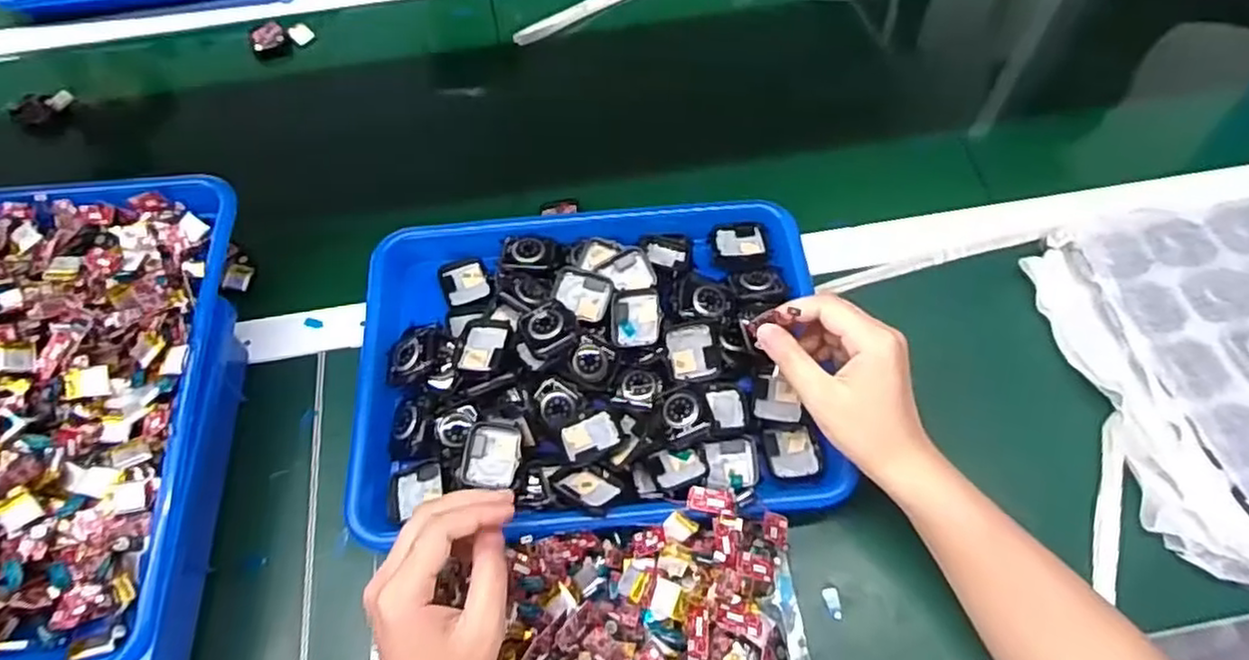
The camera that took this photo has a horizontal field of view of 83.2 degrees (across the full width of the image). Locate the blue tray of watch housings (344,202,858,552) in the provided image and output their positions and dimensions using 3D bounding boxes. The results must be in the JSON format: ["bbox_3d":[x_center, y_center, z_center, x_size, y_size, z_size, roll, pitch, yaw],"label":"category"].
[{"bbox_3d":[-0.024,0.017,0.500,0.323,0.054,0.247,-3,59,1],"label":"blue tray of watch housings"}]

